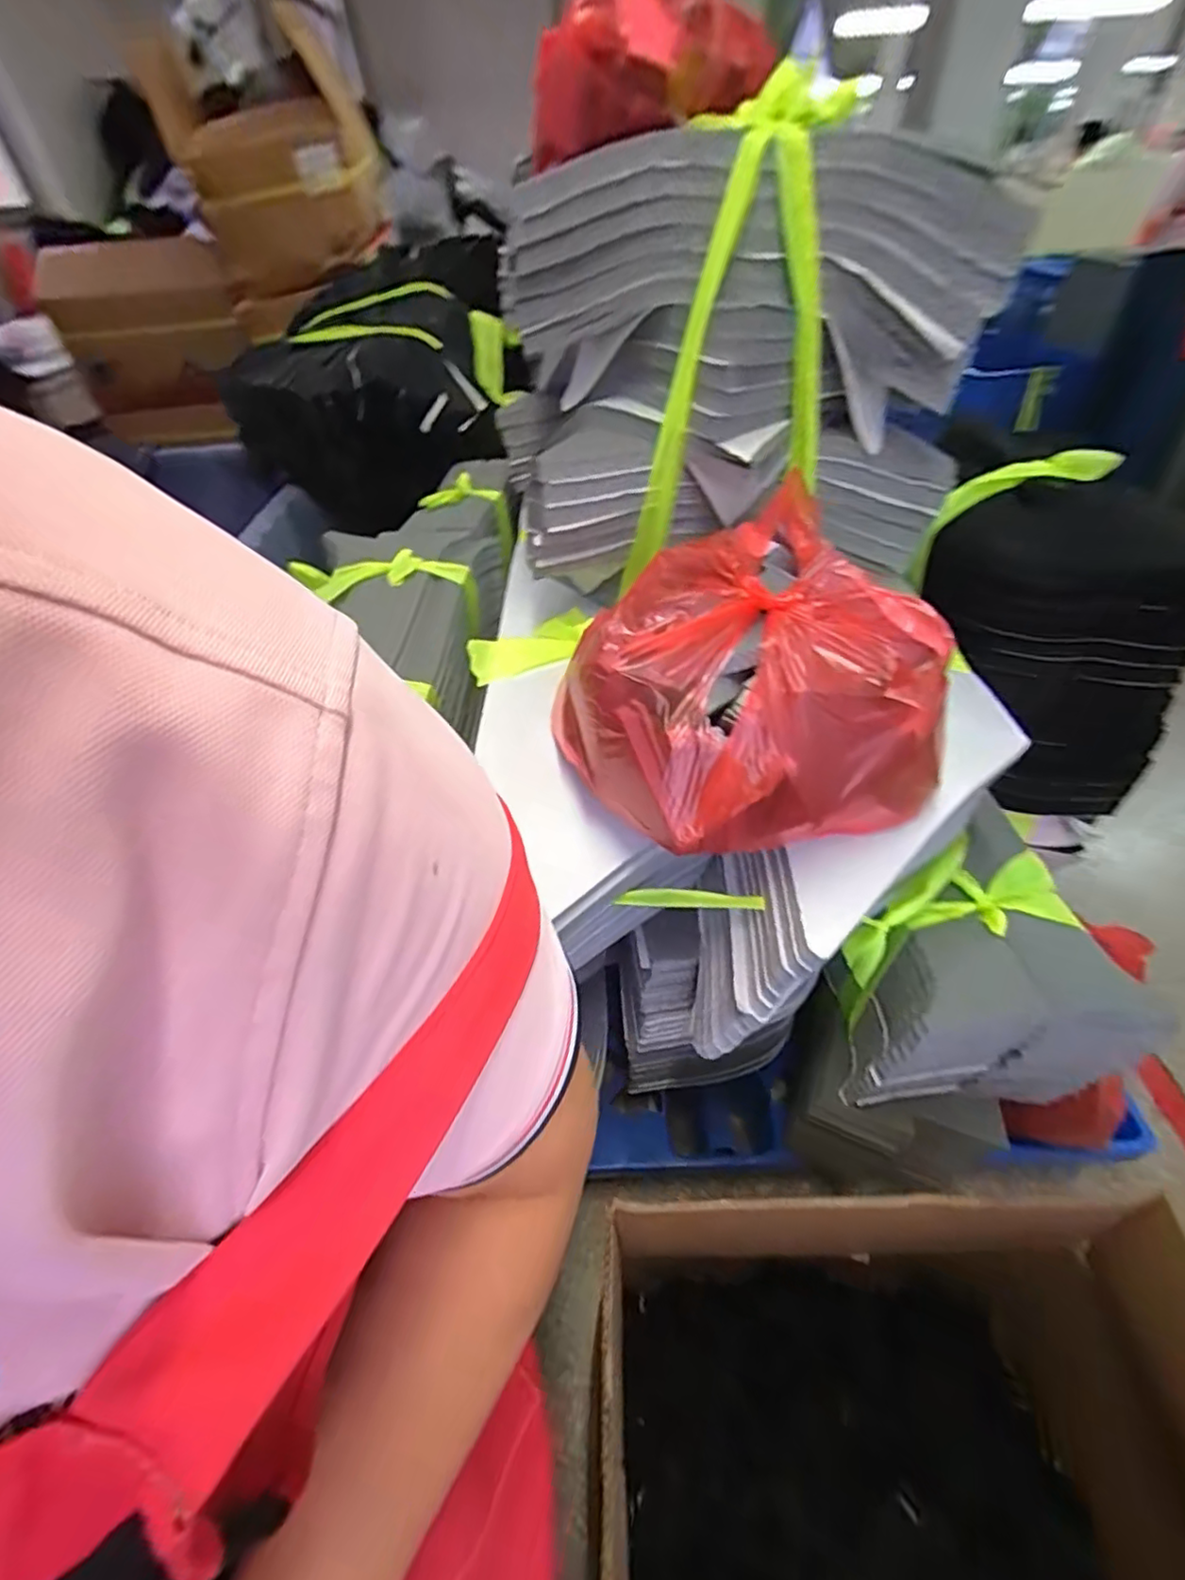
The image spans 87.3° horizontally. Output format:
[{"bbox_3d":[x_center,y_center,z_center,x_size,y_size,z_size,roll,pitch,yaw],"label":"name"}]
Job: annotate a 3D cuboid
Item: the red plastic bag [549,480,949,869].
[{"bbox_3d":[0.119,-0.073,0.476,0.244,0.159,0.205,-21,47,-17],"label":"red plastic bag"}]

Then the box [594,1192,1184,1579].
[{"bbox_3d":[0.267,0.639,0.542,0.502,0.445,0.400,0,44,4],"label":"box"}]

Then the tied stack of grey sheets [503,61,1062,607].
[{"bbox_3d":[0.145,-0.381,0.585,0.414,0.327,0.208,-6,44,-2],"label":"tied stack of grey sheets"}]

